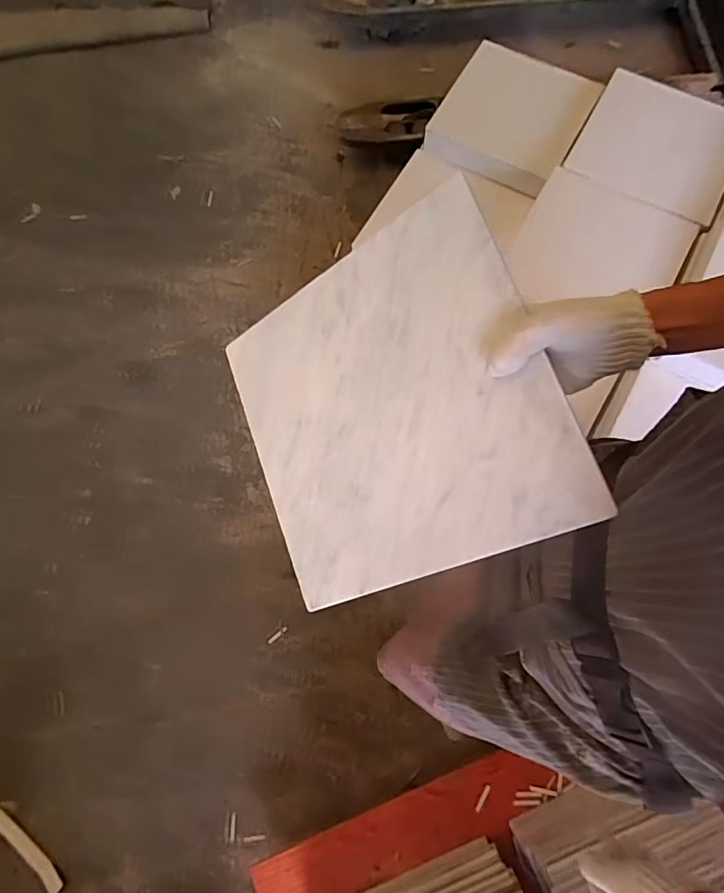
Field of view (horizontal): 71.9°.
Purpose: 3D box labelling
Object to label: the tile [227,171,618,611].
[{"bbox_3d":[0.016,-0.036,0.462,0.297,0.014,0.304,-26,75,29],"label":"tile"}]

